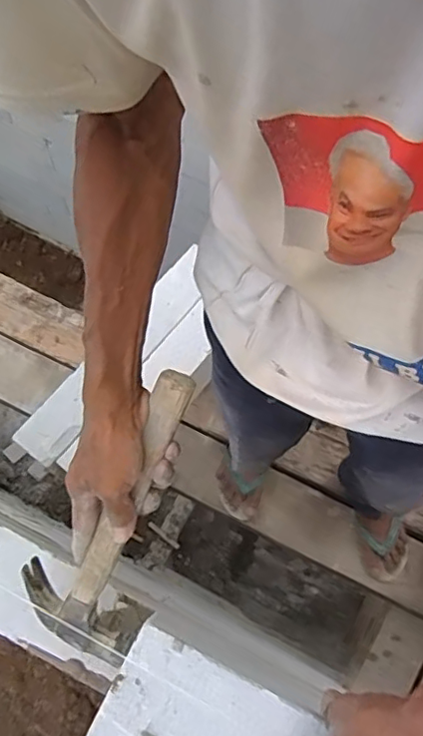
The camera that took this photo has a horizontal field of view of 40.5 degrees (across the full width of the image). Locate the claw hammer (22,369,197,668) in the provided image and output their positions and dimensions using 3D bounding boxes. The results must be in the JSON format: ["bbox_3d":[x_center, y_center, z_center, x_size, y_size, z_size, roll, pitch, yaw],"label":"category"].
[{"bbox_3d":[-0.089,0.140,0.551,0.126,0.035,0.301,27,104,9],"label":"claw hammer"}]

